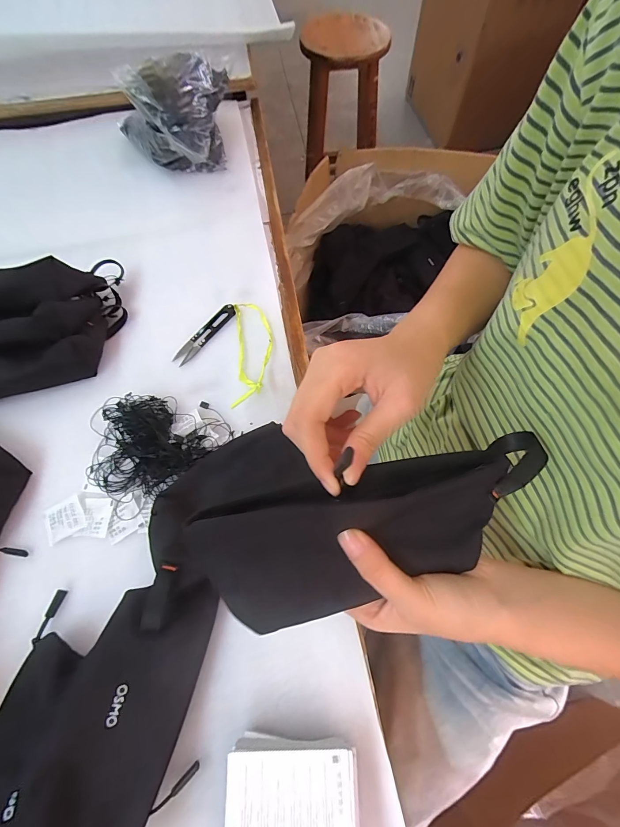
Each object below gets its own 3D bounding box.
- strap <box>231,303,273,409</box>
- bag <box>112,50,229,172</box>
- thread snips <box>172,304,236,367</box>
[{"bbox_3d":[-0.069,-0.073,0.426,0.049,0.018,0.145,-4,67,0],"label":"strap"},{"bbox_3d":[-0.205,-0.446,0.533,0.176,0.121,0.126,-13,67,-4],"label":"bag"},{"bbox_3d":[-0.132,-0.100,0.442,0.020,0.011,0.100,37,73,16],"label":"thread snips"}]

